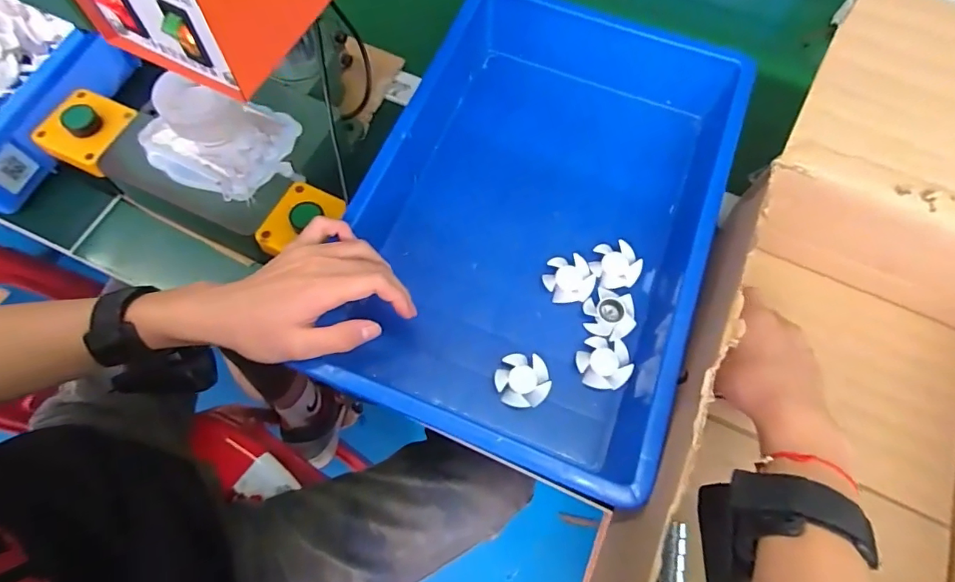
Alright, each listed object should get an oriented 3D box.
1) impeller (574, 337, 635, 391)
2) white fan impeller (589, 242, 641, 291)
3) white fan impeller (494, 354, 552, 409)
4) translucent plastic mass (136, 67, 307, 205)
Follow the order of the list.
[{"bbox_3d":[0.111,0.063,0.424,0.044,0.011,0.045,1,68,-1],"label":"impeller"},{"bbox_3d":[0.130,-0.024,0.458,0.046,0.010,0.044,1,68,-1],"label":"white fan impeller"},{"bbox_3d":[0.039,0.078,0.419,0.045,0.013,0.043,1,68,-1],"label":"white fan impeller"},{"bbox_3d":[-0.224,-0.130,0.412,0.125,0.058,0.087,-16,69,-8],"label":"translucent plastic mass"}]

